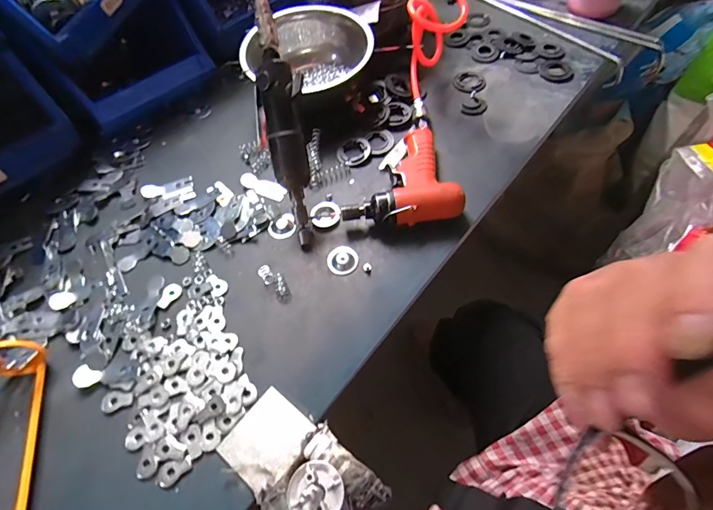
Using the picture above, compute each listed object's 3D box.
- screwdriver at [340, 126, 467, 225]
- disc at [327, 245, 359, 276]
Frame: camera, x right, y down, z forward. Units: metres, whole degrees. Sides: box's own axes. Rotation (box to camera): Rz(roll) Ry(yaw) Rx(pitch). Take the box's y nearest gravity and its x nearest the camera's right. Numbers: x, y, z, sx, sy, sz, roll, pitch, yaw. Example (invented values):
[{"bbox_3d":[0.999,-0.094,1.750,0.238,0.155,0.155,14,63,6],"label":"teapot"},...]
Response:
[{"bbox_3d":[0.048,-0.098,0.502,0.141,0.044,0.149,-8,58,-2],"label":"screwdriver"},{"bbox_3d":[-0.016,0.005,0.466,0.035,0.006,0.037,-2,58,2],"label":"disc"}]

